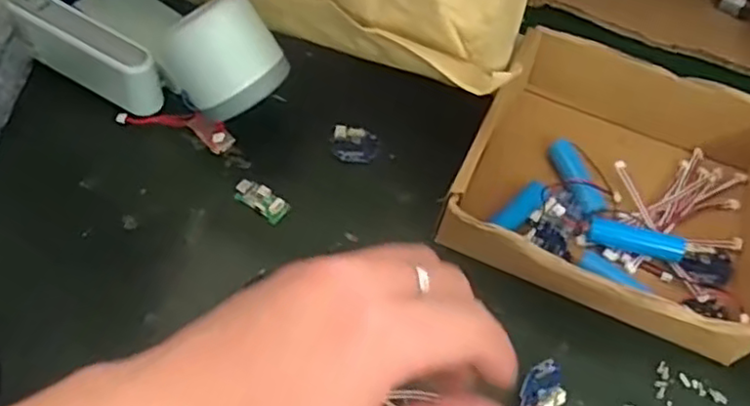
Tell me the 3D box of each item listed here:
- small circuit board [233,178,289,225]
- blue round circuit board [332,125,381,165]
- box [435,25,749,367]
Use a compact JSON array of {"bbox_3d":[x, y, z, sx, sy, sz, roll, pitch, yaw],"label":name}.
[{"bbox_3d":[-0.065,-0.002,0.374,0.034,0.005,0.016,35,59,19],"label":"small circuit board"},{"bbox_3d":[-0.011,-0.036,0.397,0.027,0.004,0.025,3,55,-4],"label":"blue round circuit board"},{"bbox_3d":[0.134,-0.008,0.360,0.159,0.056,0.158,21,56,10],"label":"box"}]

